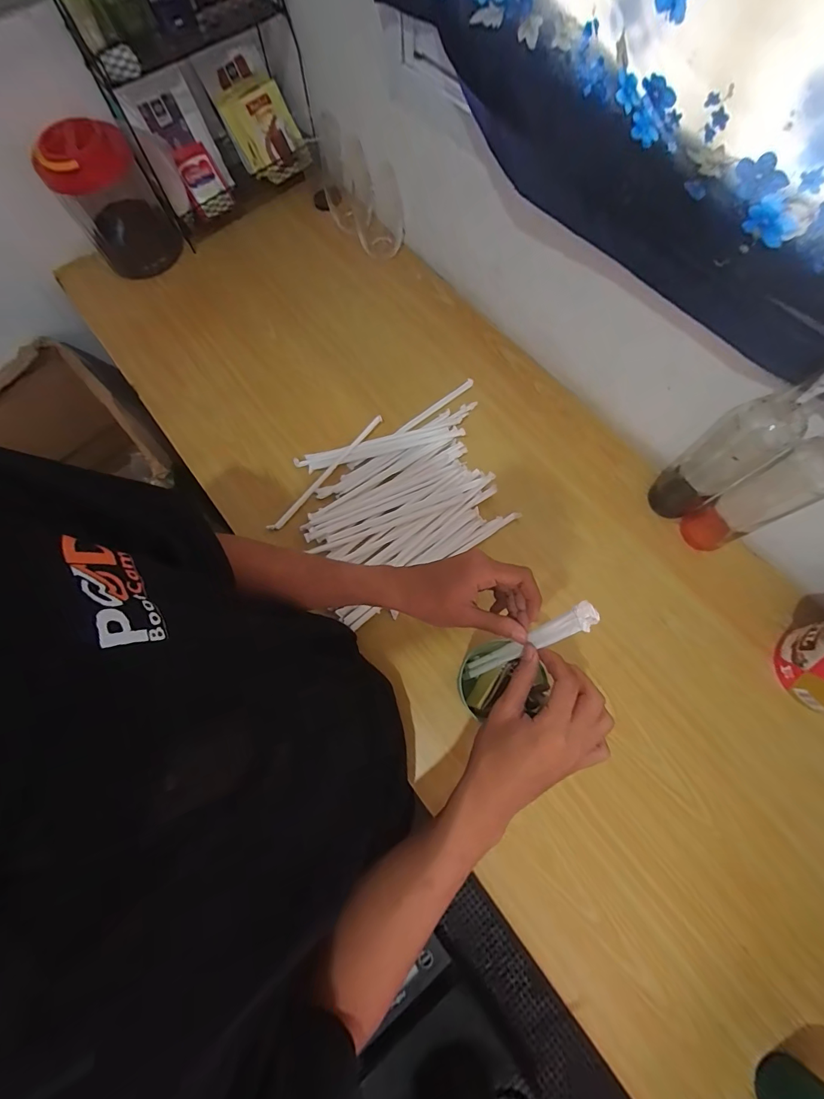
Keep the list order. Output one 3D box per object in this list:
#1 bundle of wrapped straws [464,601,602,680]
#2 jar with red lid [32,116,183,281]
[{"bbox_3d":[0.105,0.102,0.420,0.018,0.232,0.020,-17,70,-24],"label":"bundle of wrapped straws"},{"bbox_3d":[-0.518,-0.602,0.709,0.139,0.185,0.121,-34,74,-9],"label":"jar with red lid"}]

